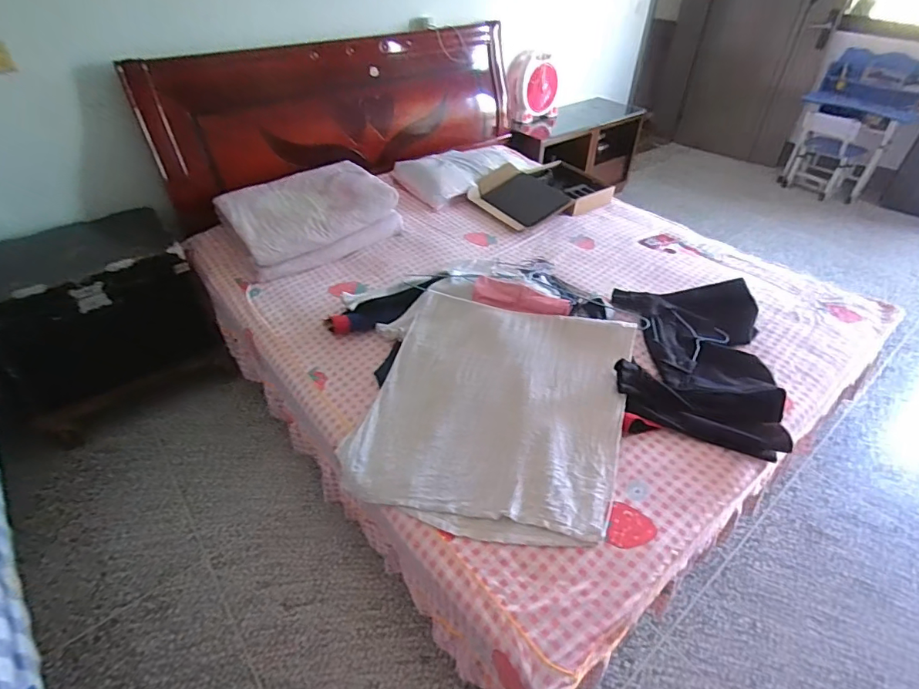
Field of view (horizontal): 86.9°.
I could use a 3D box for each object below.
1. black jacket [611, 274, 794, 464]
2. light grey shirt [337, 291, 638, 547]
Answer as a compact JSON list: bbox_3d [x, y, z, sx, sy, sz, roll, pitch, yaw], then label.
[{"bbox_3d":[0.672,0.012,1.417,0.421,0.136,0.638,10,42,10],"label":"black jacket"},{"bbox_3d":[0.087,0.151,1.293,0.668,0.145,0.692,15,43,15],"label":"light grey shirt"}]

